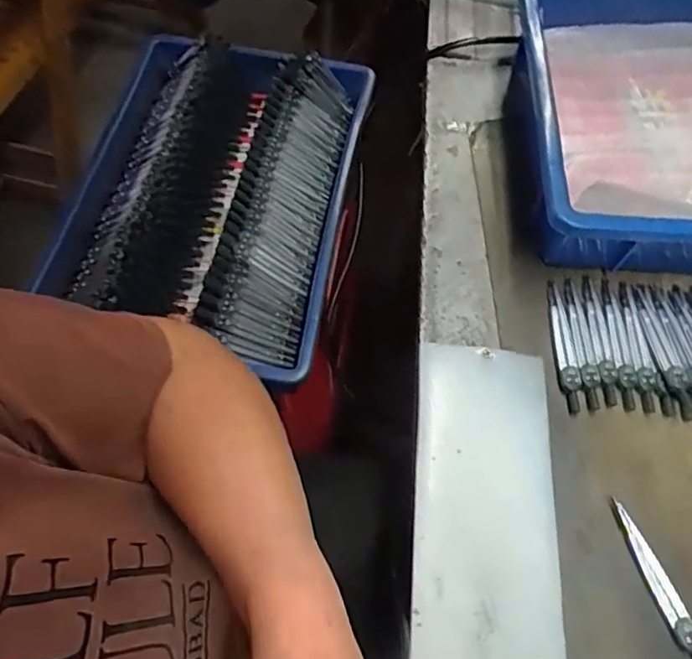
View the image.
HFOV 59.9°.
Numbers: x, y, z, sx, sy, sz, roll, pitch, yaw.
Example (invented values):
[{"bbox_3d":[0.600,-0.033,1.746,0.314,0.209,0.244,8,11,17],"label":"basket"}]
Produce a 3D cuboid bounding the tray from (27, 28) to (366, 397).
[{"bbox_3d":[-0.146,-0.154,0.670,0.286,0.093,0.417,10,63,2],"label":"tray"}]

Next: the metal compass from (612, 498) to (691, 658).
[{"bbox_3d":[0.207,0.166,0.392,0.018,0.007,0.111,-15,64,-10],"label":"metal compass"}]

